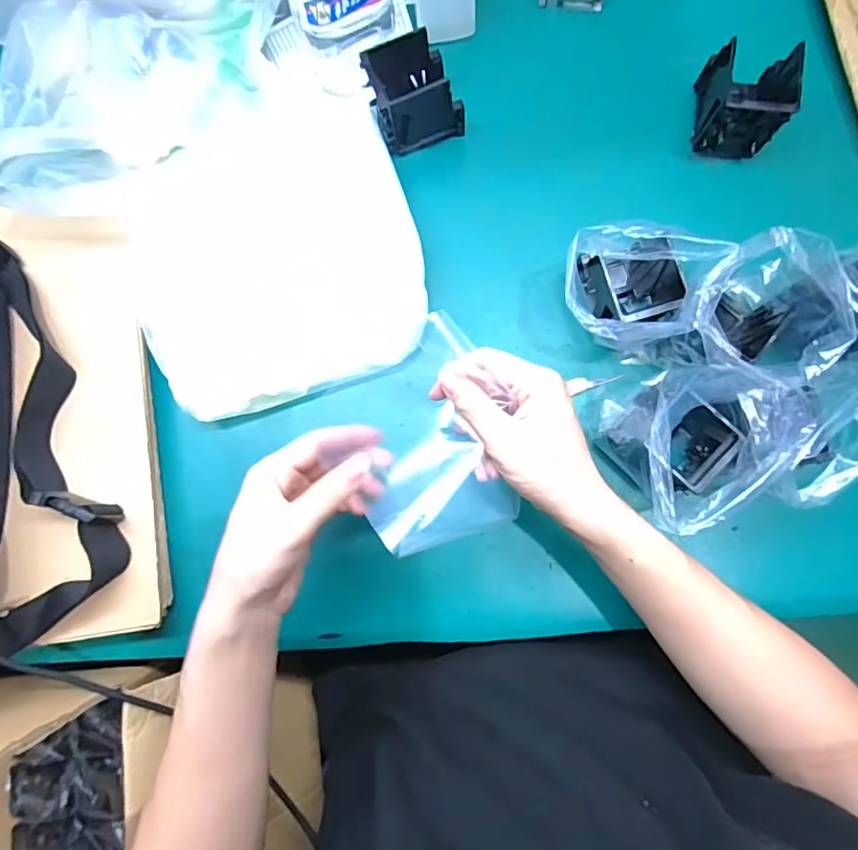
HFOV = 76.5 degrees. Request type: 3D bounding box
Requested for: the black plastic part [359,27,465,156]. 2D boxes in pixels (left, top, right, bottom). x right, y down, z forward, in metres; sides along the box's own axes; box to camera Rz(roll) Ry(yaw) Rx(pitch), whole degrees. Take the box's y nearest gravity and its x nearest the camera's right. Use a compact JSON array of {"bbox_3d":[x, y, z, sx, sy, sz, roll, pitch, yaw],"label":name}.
[{"bbox_3d":[-0.013,-0.288,0.469,0.074,0.057,0.065,-15,83,1],"label":"black plastic part"}]

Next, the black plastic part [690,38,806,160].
[{"bbox_3d":[0.262,-0.275,0.457,0.059,0.067,0.072,7,84,3],"label":"black plastic part"}]

